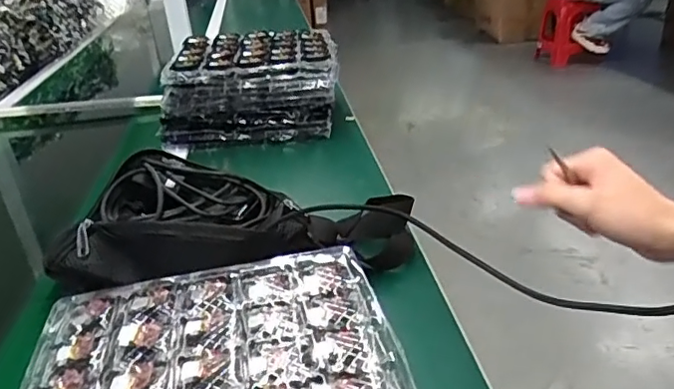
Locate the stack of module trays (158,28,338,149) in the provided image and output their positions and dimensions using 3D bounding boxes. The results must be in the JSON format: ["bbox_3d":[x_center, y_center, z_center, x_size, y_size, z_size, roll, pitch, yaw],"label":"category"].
[{"bbox_3d":[-0.145,-0.200,1.025,0.290,0.131,0.236,-3,27,5],"label":"stack of module trays"}]

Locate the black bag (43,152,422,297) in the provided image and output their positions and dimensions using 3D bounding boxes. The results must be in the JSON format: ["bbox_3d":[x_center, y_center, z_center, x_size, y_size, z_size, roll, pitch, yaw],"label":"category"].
[{"bbox_3d":[-0.109,0.029,0.602,0.364,0.101,0.132,-1,27,8],"label":"black bag"}]

